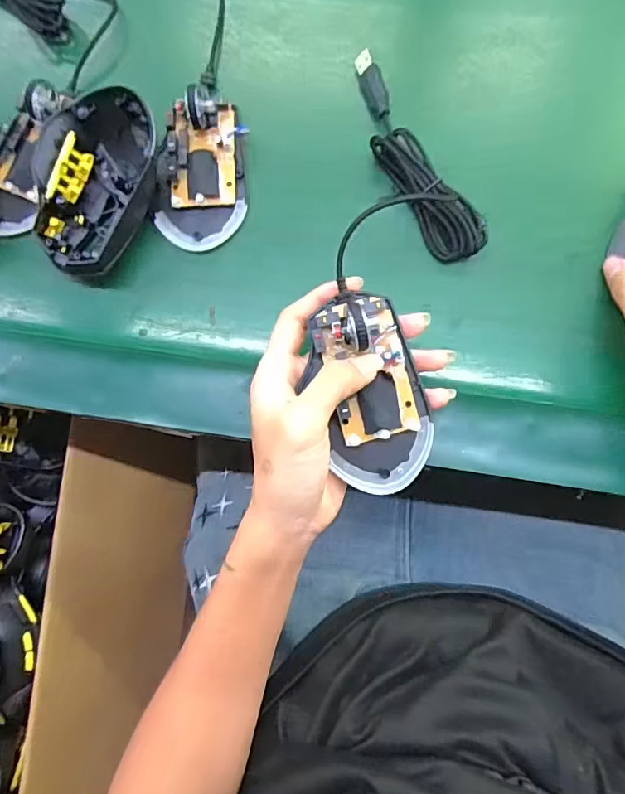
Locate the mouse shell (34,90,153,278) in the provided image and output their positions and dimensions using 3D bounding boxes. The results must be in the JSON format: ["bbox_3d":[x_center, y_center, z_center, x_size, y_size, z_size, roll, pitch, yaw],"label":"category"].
[{"bbox_3d":[-0.145,-0.140,0.331,0.068,0.044,0.116,13,83,5],"label":"mouse shell"}]

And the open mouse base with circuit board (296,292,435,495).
[{"bbox_3d":[0.033,0.001,0.278,0.061,0.029,0.110,-14,101,1],"label":"open mouse base with circuit board"}]

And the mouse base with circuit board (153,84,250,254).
[{"bbox_3d":[-0.078,-0.160,0.336,0.062,0.029,0.113,2,83,3],"label":"mouse base with circuit board"}]

